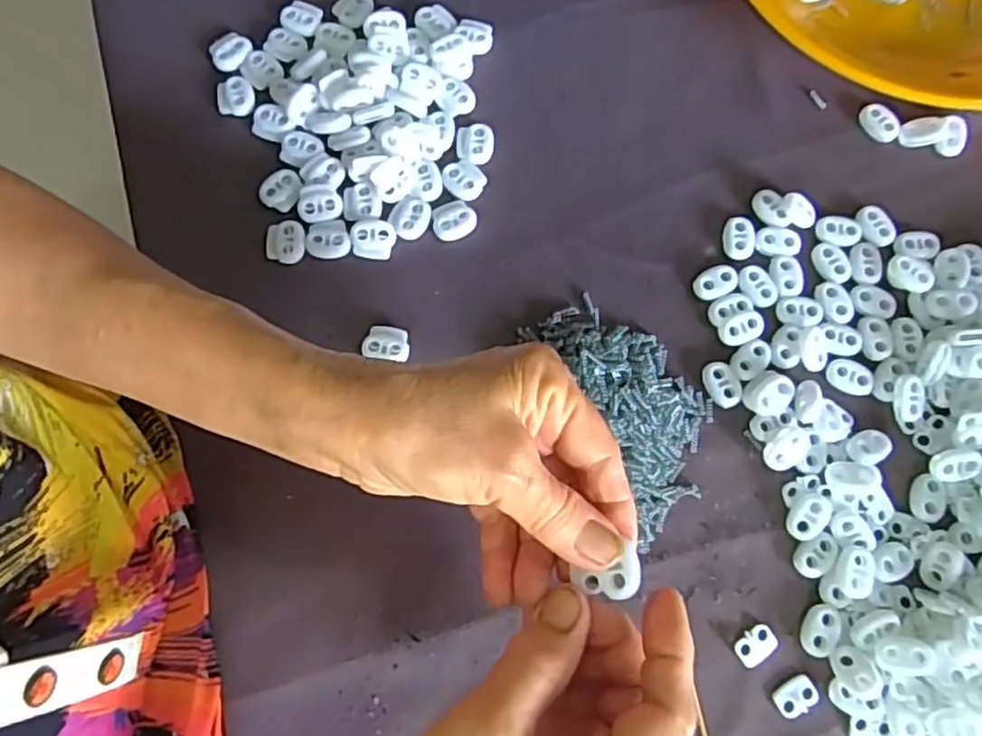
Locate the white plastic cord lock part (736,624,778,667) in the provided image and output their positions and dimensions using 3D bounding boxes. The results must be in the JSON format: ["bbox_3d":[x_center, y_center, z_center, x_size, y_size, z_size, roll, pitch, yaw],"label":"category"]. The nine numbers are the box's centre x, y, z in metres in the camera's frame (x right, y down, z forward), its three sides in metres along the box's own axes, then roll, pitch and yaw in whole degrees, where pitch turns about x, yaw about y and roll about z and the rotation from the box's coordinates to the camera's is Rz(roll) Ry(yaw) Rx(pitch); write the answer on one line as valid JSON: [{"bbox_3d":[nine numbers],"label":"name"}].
[{"bbox_3d":[0.117,0.122,0.307,0.018,0.004,0.014,-37,79,-10],"label":"white plastic cord lock part"}]

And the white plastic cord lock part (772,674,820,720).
[{"bbox_3d":[0.132,0.142,0.301,0.019,0.004,0.014,-30,78,-9],"label":"white plastic cord lock part"}]

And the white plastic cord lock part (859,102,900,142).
[{"bbox_3d":[0.205,-0.130,0.370,0.022,0.007,0.014,34,77,7],"label":"white plastic cord lock part"}]

